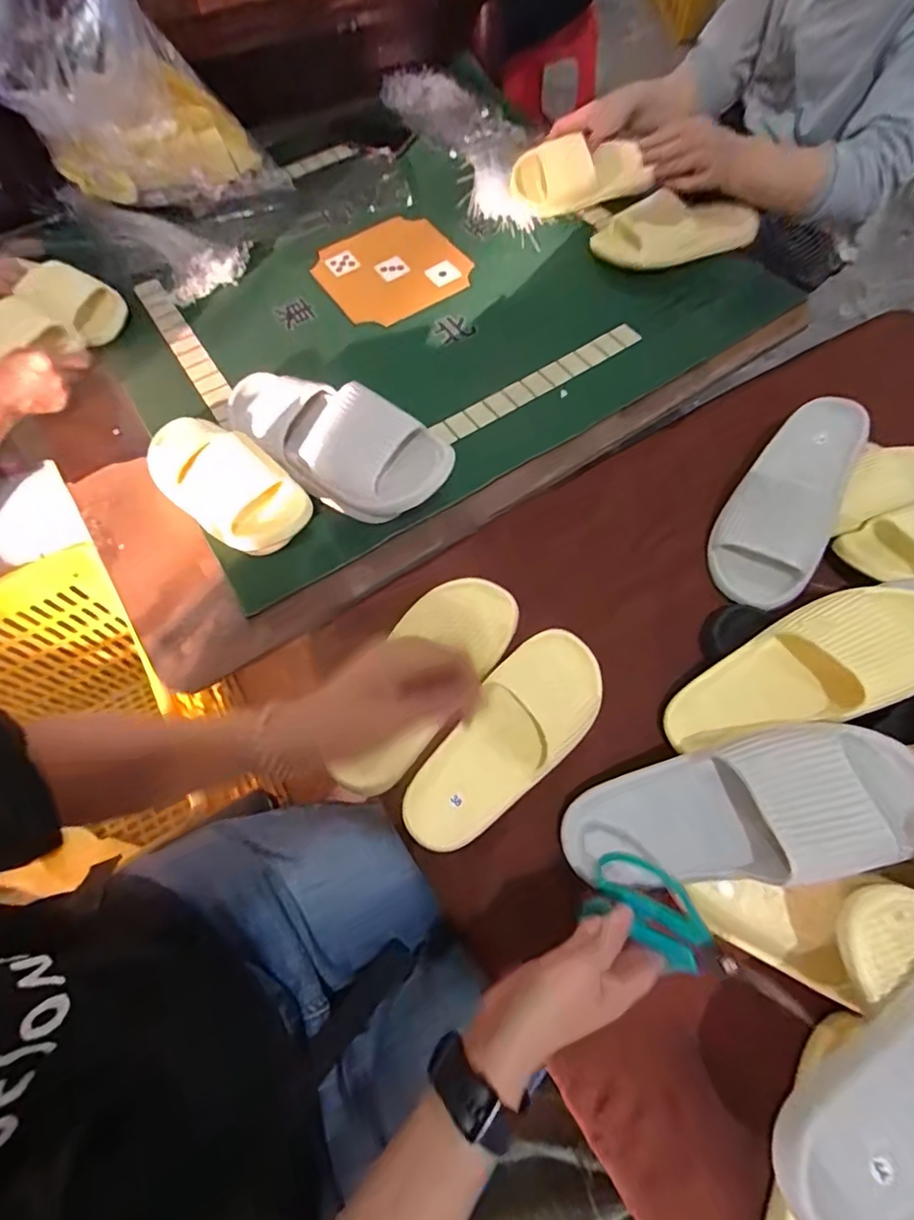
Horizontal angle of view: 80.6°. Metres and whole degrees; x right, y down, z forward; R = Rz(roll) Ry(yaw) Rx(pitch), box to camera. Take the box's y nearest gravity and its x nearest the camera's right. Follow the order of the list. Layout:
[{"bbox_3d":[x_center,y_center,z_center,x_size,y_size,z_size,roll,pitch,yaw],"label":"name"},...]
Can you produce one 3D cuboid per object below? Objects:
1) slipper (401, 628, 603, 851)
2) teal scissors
[{"bbox_3d":[0.050,0.116,0.500,0.098,0.059,0.242,39,71,18],"label":"slipper"},{"bbox_3d":[0.168,0.239,0.390,0.151,0.015,0.061,32,67,22],"label":"teal scissors"}]

